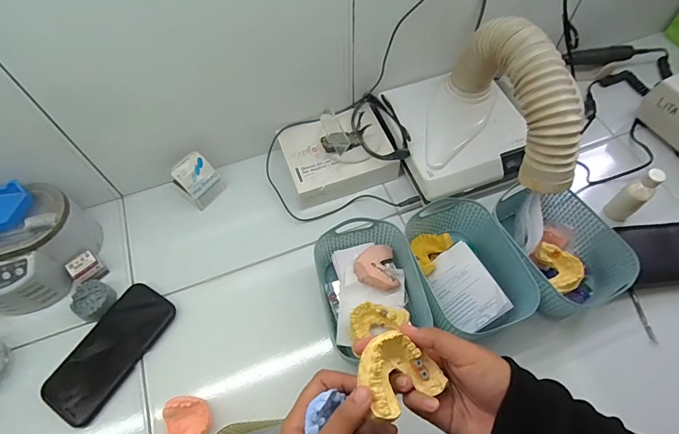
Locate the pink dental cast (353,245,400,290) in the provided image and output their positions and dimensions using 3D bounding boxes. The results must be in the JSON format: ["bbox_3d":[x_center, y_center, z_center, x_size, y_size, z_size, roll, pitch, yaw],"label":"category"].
[{"bbox_3d":[0.047,0.065,0.509,0.054,0.025,0.059,-10,60,-4],"label":"pink dental cast"}]

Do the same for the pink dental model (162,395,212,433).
[{"bbox_3d":[-0.175,0.239,0.461,0.052,0.032,0.059,-28,63,-13],"label":"pink dental model"}]

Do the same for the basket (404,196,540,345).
[{"bbox_3d":[0.152,0.067,0.507,0.124,0.071,0.164,-21,61,-10],"label":"basket"}]

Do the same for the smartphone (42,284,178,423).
[{"bbox_3d":[-0.292,0.170,0.508,0.079,0.010,0.168,28,64,8],"label":"smartphone"}]

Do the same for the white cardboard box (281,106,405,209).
[{"bbox_3d":[-0.003,-0.100,0.619,0.166,0.060,0.136,-18,61,-8],"label":"white cardboard box"}]

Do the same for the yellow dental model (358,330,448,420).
[{"bbox_3d":[0.044,0.116,0.301,0.059,0.029,0.052,-27,64,-13],"label":"yellow dental model"}]

